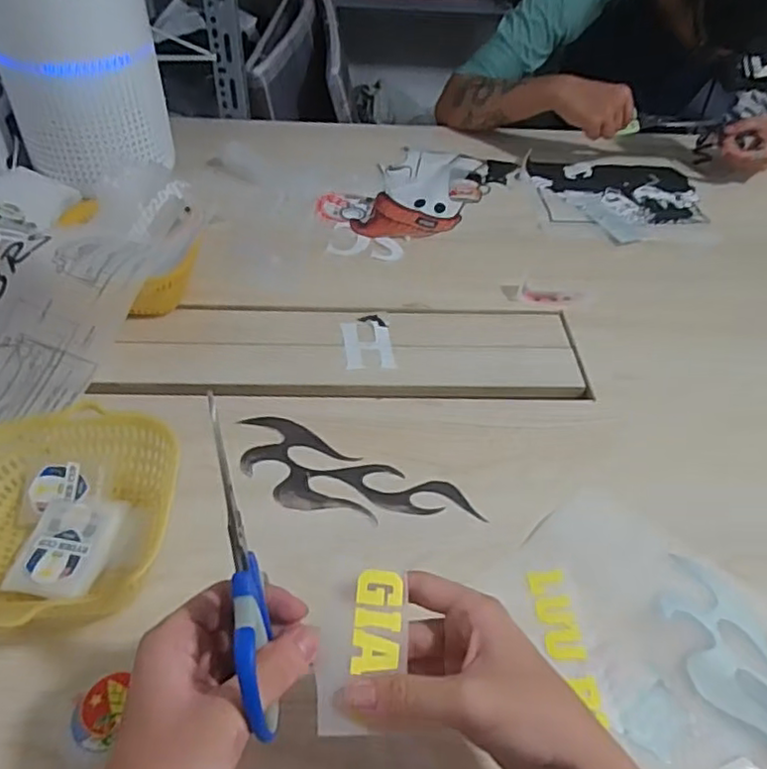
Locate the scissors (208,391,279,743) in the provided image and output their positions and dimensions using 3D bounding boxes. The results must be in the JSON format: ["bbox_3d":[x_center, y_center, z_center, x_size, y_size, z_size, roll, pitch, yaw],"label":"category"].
[{"bbox_3d":[-0.074,0.096,0.336,0.015,0.046,0.179,-9,84,-12],"label":"scissors"}]

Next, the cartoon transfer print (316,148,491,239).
[{"bbox_3d":[0.044,-0.292,0.948,0.188,0.005,0.280,21,47,18],"label":"cartoon transfer print"}]

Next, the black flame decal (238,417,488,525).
[{"bbox_3d":[-0.033,0.087,0.550,0.220,0.004,0.081,20,46,17],"label":"black flame decal"}]

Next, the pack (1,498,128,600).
[{"bbox_3d":[-0.240,0.123,0.477,0.062,0.015,0.078,4,44,2],"label":"pack"}]

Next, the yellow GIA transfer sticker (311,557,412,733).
[{"bbox_3d":[-0.013,0.149,0.362,0.050,0.004,0.092,13,55,-8],"label":"yellow GIA transfer sticker"}]

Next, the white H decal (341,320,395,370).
[{"bbox_3d":[-0.016,-0.044,0.694,0.052,0.006,0.073,-4,44,-7],"label":"white H decal"}]

